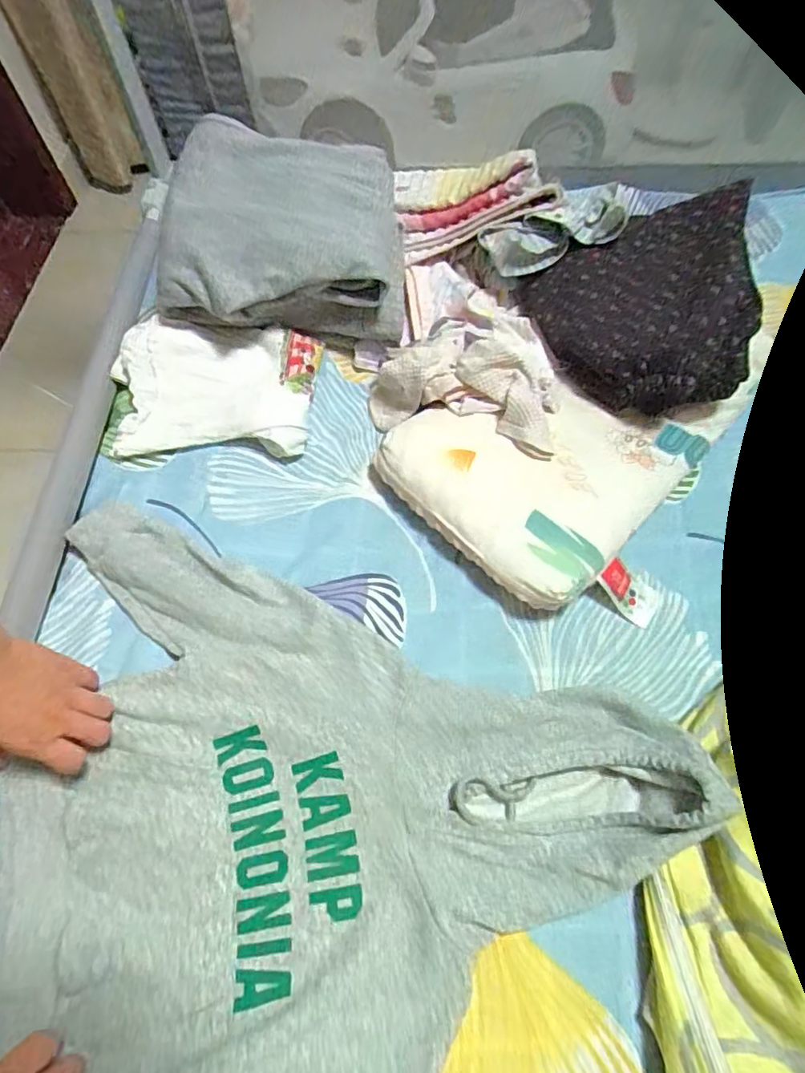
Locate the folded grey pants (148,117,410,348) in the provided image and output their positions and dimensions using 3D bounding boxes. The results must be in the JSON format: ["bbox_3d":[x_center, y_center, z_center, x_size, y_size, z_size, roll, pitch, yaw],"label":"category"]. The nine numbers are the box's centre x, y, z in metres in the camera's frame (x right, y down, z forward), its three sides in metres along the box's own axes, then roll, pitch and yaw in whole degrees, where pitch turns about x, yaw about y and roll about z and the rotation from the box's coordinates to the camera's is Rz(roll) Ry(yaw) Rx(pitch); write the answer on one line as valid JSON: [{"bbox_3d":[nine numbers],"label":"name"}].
[{"bbox_3d":[-0.130,-0.340,0.641,0.260,0.113,0.231,-1,62,1],"label":"folded grey pants"}]

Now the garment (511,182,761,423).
[{"bbox_3d":[0.252,-0.264,0.622,0.216,0.111,0.234,0,62,1],"label":"garment"}]

